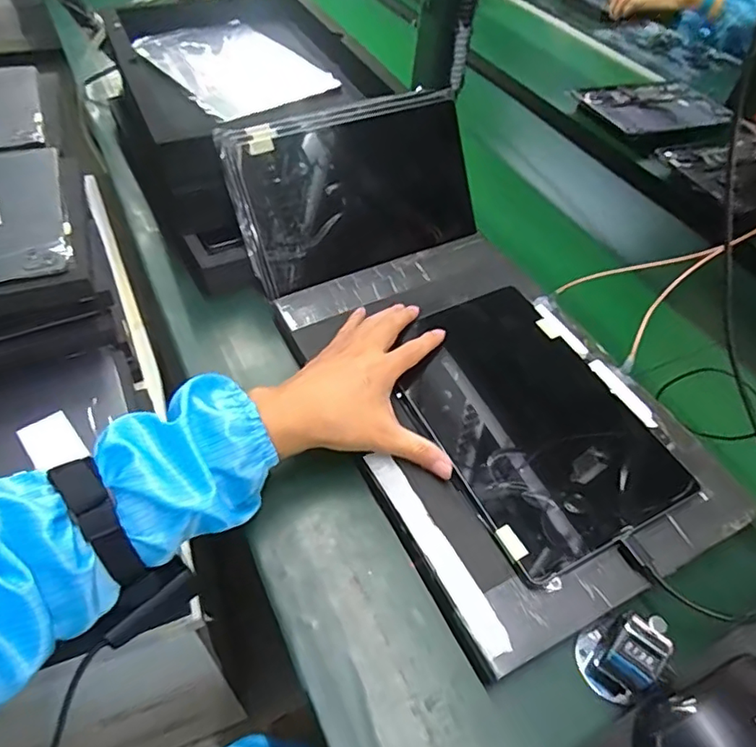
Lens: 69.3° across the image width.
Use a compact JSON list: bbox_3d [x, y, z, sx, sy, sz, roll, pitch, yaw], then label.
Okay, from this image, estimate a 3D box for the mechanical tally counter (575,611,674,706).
[{"bbox_3d":[0.161,0.188,0.365,0.041,0.064,0.045,34,57,23],"label":"mechanical tally counter"}]

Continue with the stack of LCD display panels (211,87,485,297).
[{"bbox_3d":[-0.021,-0.200,0.592,0.259,0.163,0.019,-20,23,-15],"label":"stack of LCD display panels"}]

